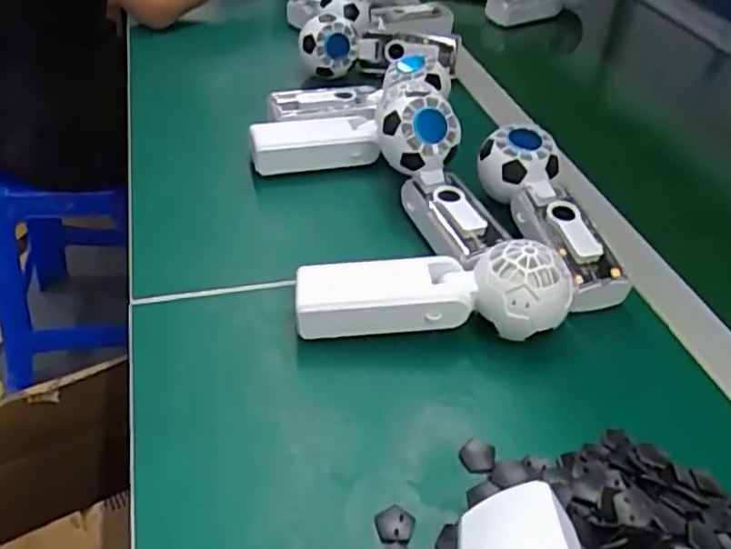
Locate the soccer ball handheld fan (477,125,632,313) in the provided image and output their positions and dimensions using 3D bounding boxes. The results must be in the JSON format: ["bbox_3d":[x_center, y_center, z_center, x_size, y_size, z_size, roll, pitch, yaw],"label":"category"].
[{"bbox_3d":[0.138,-0.047,0.493,0.058,0.051,0.159,-11,42,-16],"label":"soccer ball handheld fan"}]

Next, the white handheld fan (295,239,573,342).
[{"bbox_3d":[0.042,0.012,0.423,0.168,0.053,0.046,1,40,-1],"label":"white handheld fan"}]

